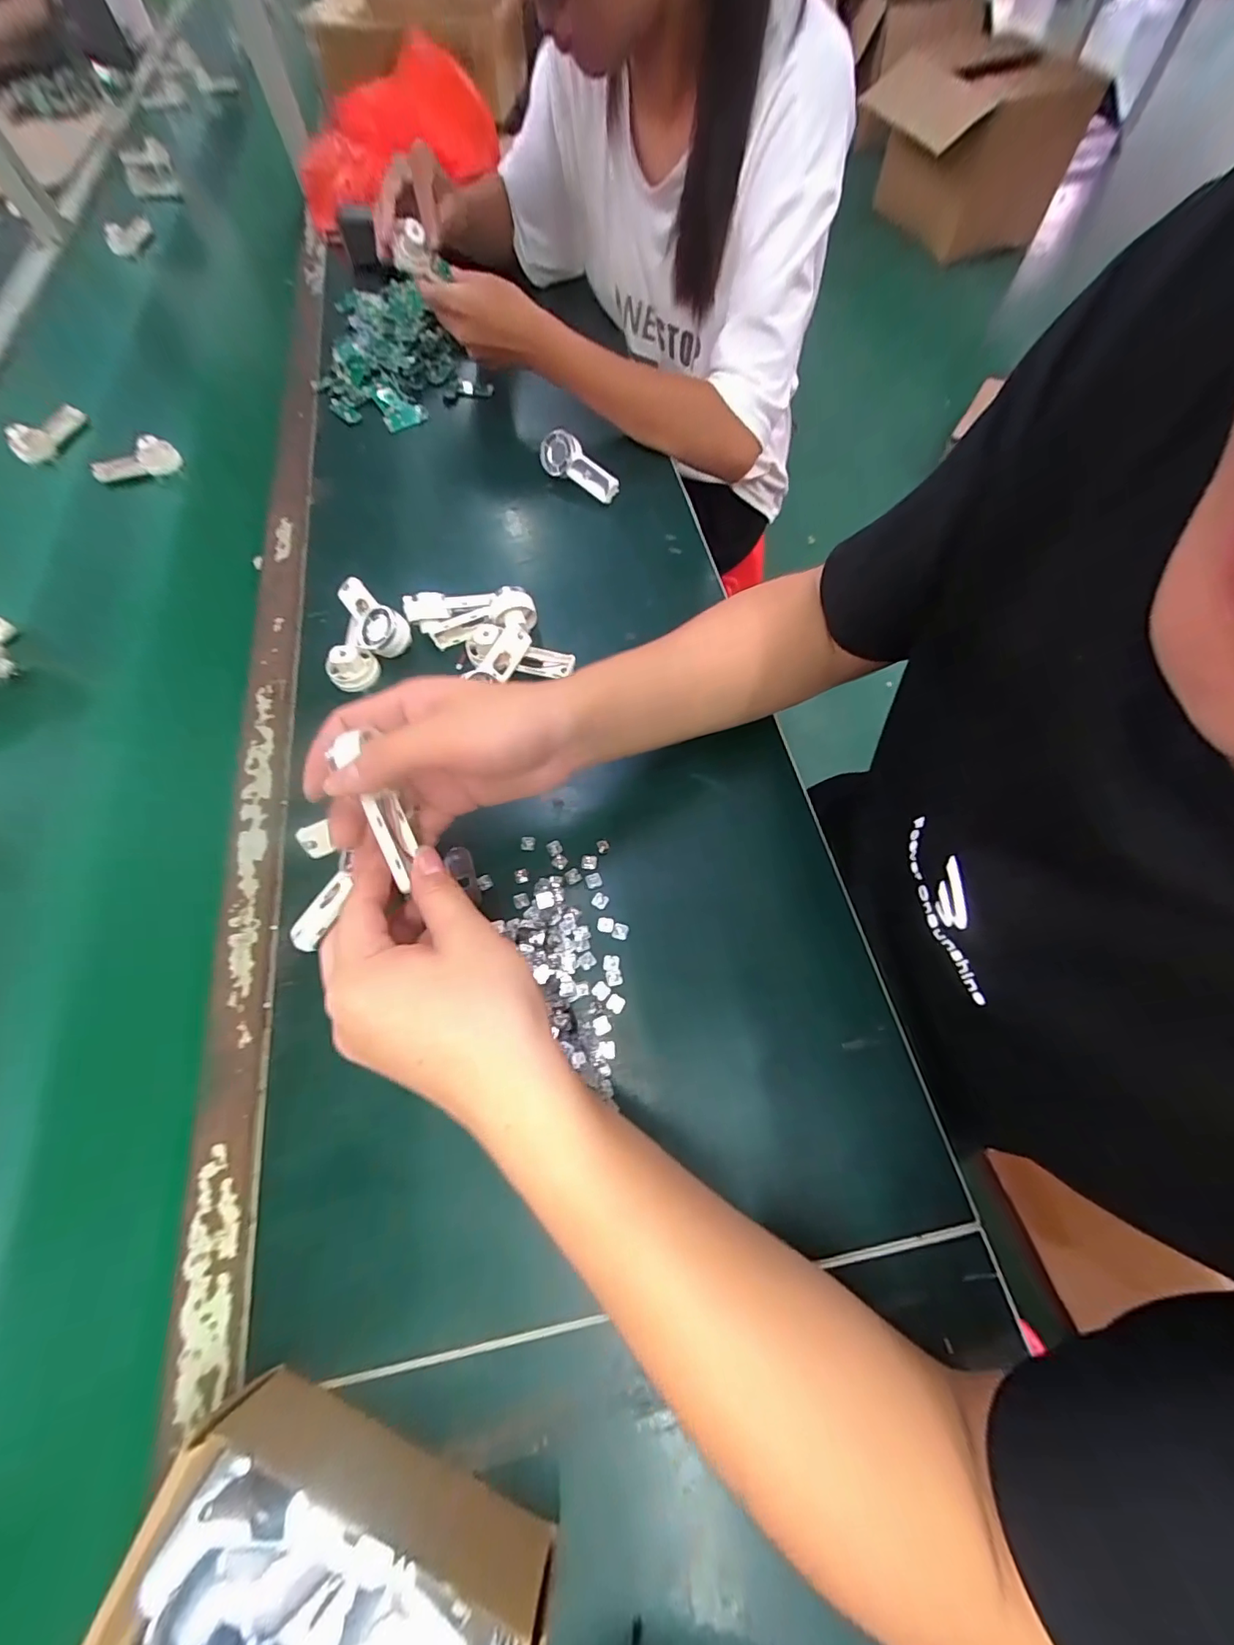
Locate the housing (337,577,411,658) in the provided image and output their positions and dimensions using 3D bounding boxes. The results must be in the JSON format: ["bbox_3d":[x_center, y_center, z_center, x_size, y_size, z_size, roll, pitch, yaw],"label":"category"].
[{"bbox_3d":[-0.217,-0.183,0.467,0.038,0.038,0.086,-33,69,-13],"label":"housing"}]

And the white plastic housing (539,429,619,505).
[{"bbox_3d":[-0.038,-0.378,0.559,0.092,0.042,0.024,34,69,-4],"label":"white plastic housing"}]

